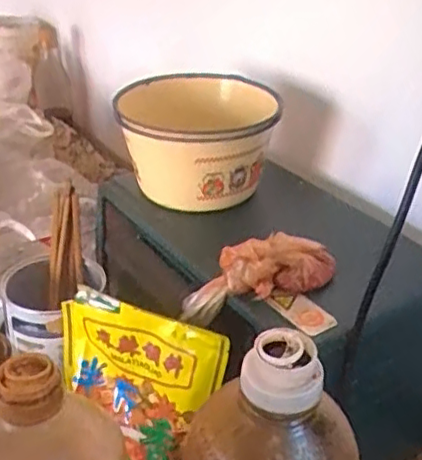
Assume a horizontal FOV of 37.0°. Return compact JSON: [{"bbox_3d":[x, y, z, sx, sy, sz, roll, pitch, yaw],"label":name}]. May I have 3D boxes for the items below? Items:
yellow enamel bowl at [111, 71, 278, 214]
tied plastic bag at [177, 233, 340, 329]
[{"bbox_3d":[-0.014,-0.086,0.609,0.147,0.106,0.123,1,30,-1],"label":"yellow enamel bowl"},{"bbox_3d":[0.034,0.034,0.507,0.127,0.055,0.033,-20,32,-2],"label":"tied plastic bag"}]

